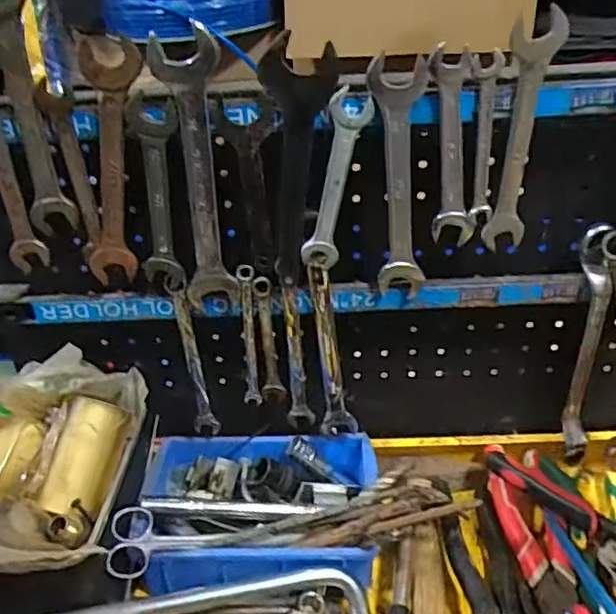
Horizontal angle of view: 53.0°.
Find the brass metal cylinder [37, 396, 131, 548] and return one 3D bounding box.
[{"bbox_3d":[-0.168,0.121,0.457,0.039,0.044,0.104,2,59,10],"label":"brass metal cylinder"}]

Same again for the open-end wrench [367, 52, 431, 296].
[{"bbox_3d":[0.064,-0.085,0.437,0.037,0.168,0.013,-1,31,6],"label":"open-end wrench"}]

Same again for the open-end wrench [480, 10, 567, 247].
[{"bbox_3d":[0.145,-0.114,0.419,0.036,0.155,0.008,5,32,16],"label":"open-end wrench"}]

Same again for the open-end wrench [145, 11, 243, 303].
[{"bbox_3d":[-0.077,-0.086,0.437,0.041,0.201,0.009,-1,33,1],"label":"open-end wrench"}]

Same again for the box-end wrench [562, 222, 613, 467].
[{"bbox_3d":[0.237,0.038,0.525,0.027,0.232,0.037,17,36,31],"label":"box-end wrench"}]

